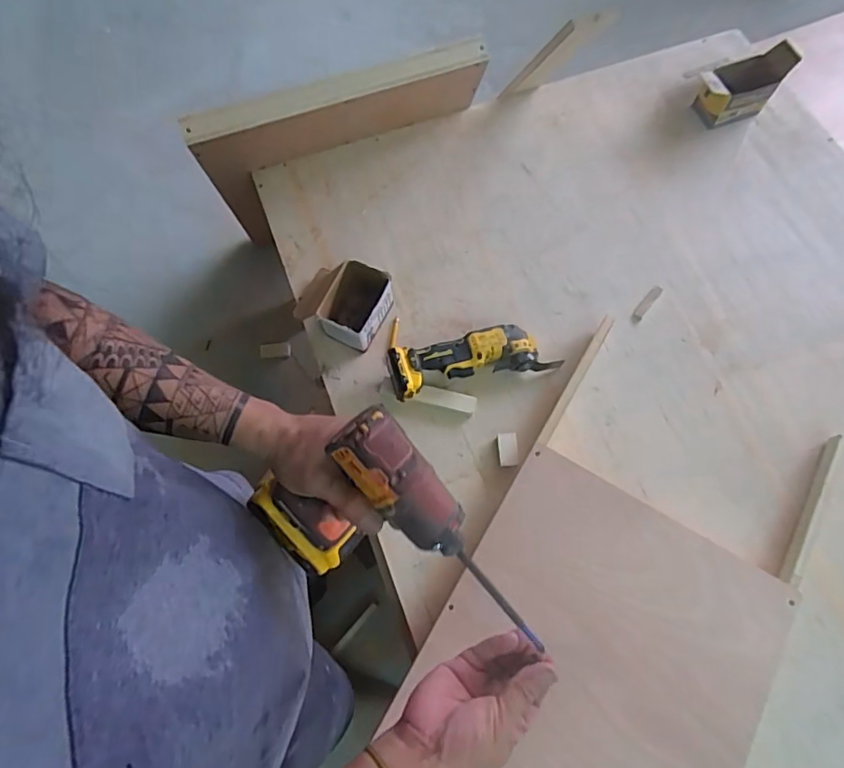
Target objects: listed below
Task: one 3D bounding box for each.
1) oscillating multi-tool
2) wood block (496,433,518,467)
[{"bbox_3d":[0.095,-0.044,0.949,0.300,0.080,0.094,-16,71,-5],"label":"oscillating multi-tool"},{"bbox_3d":[0.149,0.114,0.928,0.034,0.011,0.059,-1,70,0],"label":"wood block"}]

